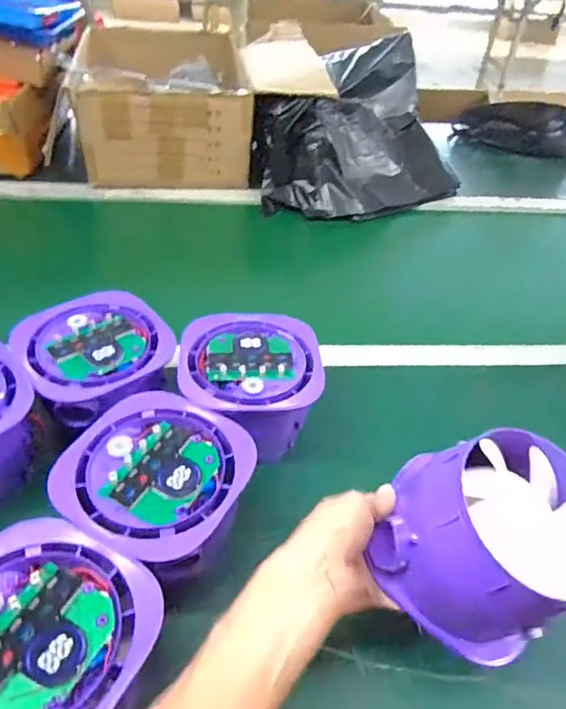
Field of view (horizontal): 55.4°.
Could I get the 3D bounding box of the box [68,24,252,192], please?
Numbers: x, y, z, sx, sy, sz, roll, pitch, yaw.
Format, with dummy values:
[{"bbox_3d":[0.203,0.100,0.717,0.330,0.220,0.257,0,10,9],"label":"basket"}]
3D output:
[{"bbox_3d":[-0.234,-0.538,1.099,0.293,0.176,0.517,-3,42,-9],"label":"box"}]

